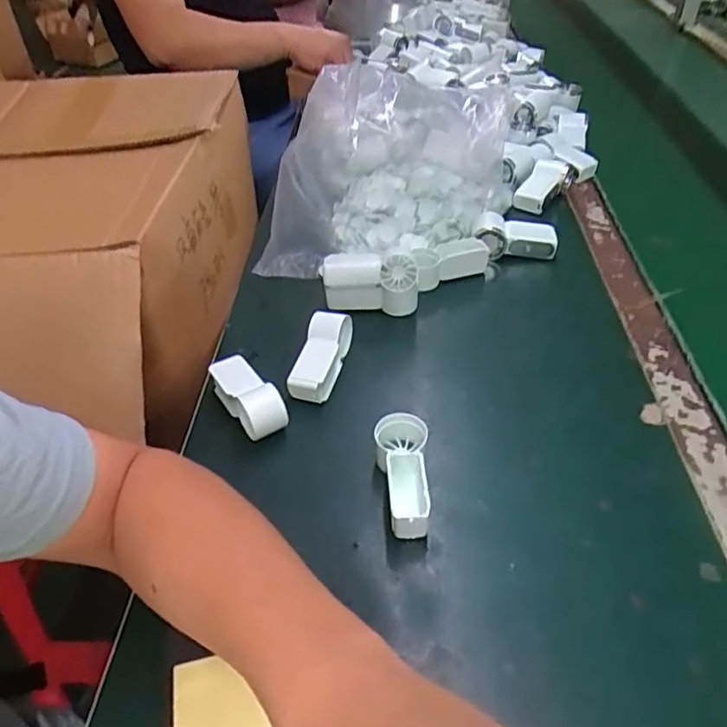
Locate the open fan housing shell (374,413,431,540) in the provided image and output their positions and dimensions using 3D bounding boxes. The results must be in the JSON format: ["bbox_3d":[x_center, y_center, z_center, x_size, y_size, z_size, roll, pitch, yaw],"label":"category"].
[{"bbox_3d":[0.028,0.084,0.451,0.039,0.041,0.095,0,41,4],"label":"open fan housing shell"}]

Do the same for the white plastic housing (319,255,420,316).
[{"bbox_3d":[0.008,-0.080,0.612,0.093,0.057,0.038,4,42,8],"label":"white plastic housing"}]

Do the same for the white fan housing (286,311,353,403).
[{"bbox_3d":[-0.039,-0.007,0.546,0.036,0.029,0.090,10,55,14],"label":"white fan housing"}]

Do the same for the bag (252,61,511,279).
[{"bbox_3d":[0.039,-0.236,0.728,0.253,0.126,0.345,7,42,11],"label":"bag"}]

